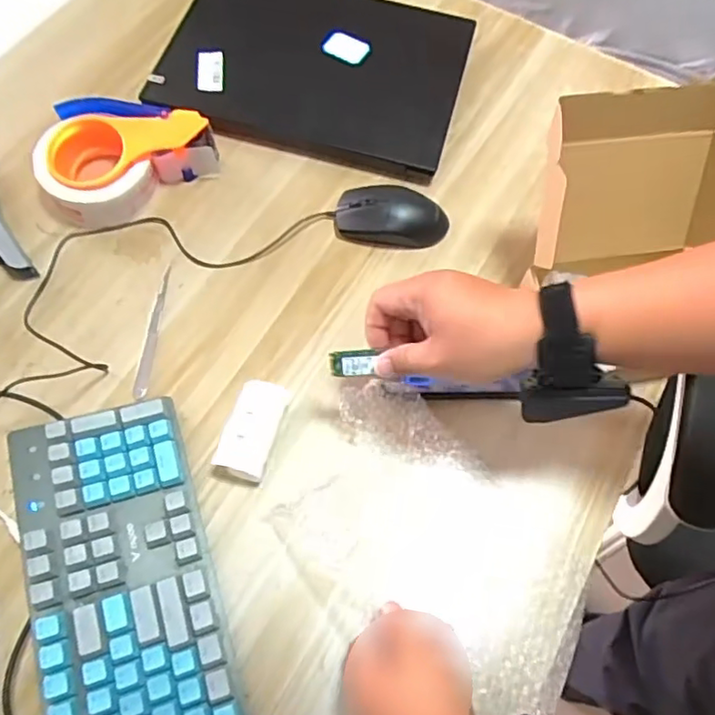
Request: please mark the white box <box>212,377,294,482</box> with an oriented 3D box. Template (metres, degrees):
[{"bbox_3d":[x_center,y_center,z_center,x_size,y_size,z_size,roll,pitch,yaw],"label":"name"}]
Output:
[{"bbox_3d":[-0.088,0.062,0.526,0.040,0.033,0.085,16,66,4],"label":"white box"}]

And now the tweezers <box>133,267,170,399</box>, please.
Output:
[{"bbox_3d":[-0.190,-0.026,0.573,0.012,0.004,0.131,5,65,-1],"label":"tweezers"}]

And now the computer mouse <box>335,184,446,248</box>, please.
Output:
[{"bbox_3d":[0.035,-0.145,0.632,0.116,0.031,0.062,4,65,-2],"label":"computer mouse"}]

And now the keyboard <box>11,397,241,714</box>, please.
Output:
[{"bbox_3d":[-0.152,0.236,0.435,0.123,0.043,0.422,-16,68,-11],"label":"keyboard"}]

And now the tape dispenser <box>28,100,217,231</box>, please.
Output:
[{"bbox_3d":[-0.227,-0.194,0.616,0.163,0.067,0.108,-3,66,-5],"label":"tape dispenser"}]

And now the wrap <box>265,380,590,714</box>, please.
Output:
[{"bbox_3d":[0.072,0.144,0.503,0.253,0.030,0.168,31,68,10],"label":"wrap"}]

